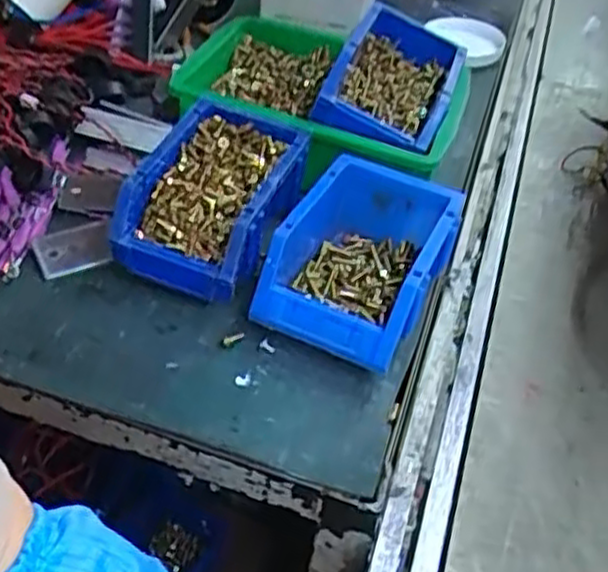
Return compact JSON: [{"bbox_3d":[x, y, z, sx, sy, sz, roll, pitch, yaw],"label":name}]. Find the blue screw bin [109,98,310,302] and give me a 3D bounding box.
[{"bbox_3d":[-0.072,-0.067,0.604,0.114,0.079,0.161,16,45,9],"label":"blue screw bin"}]

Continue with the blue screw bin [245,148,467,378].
[{"bbox_3d":[0.043,-0.017,0.567,0.111,0.079,0.156,22,46,15],"label":"blue screw bin"}]

